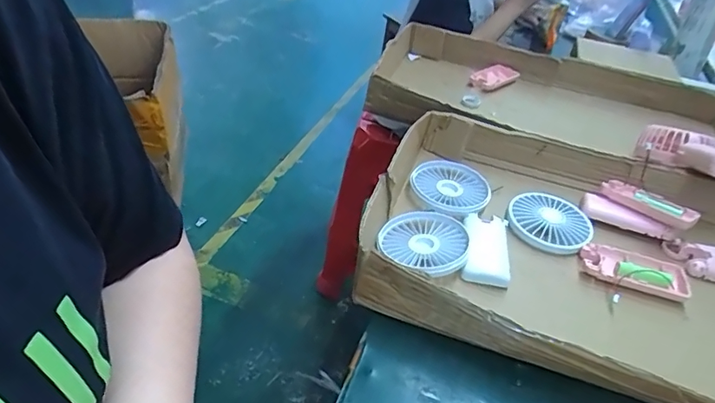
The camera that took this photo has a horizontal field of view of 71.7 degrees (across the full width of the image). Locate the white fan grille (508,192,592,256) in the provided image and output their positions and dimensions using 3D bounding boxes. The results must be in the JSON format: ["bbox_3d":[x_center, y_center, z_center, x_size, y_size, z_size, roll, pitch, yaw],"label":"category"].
[{"bbox_3d":[0.205,0.020,0.527,0.083,0.016,0.083,5,36,-3],"label":"white fan grille"}]

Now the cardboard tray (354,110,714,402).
[{"bbox_3d":[0.280,0.064,0.466,0.530,0.067,0.310,16,37,11],"label":"cardboard tray"}]

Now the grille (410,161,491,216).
[{"bbox_3d":[0.106,-0.016,0.552,0.087,0.013,0.084,5,36,-3],"label":"grille"}]

